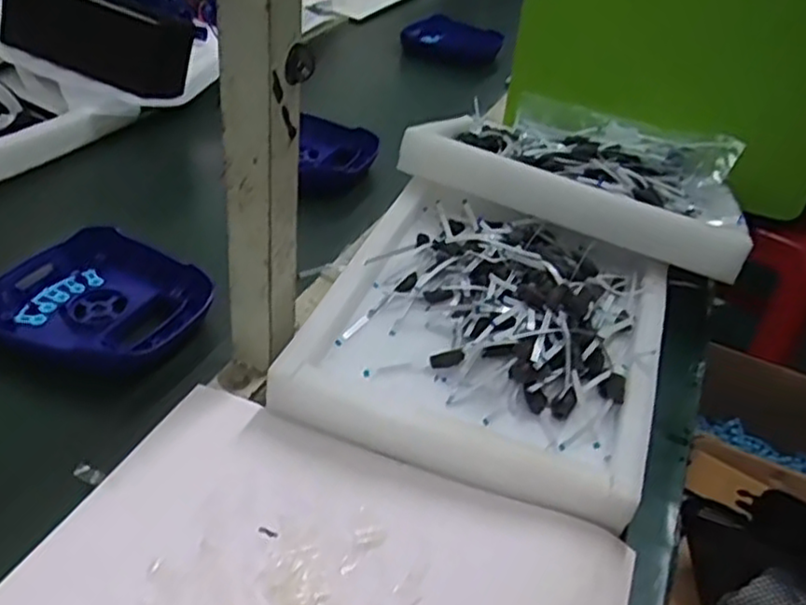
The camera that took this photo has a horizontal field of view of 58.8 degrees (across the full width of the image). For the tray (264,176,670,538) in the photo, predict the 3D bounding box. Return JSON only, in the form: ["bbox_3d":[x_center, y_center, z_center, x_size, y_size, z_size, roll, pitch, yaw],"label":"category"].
[{"bbox_3d":[0.078,0.020,0.638,0.287,0.065,0.302,17,38,12],"label":"tray"}]

